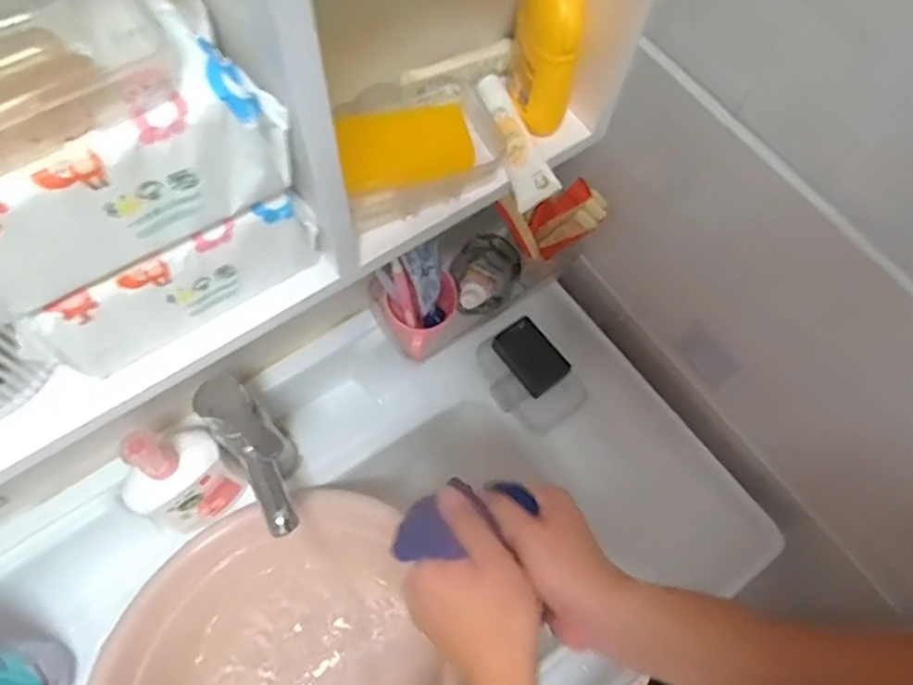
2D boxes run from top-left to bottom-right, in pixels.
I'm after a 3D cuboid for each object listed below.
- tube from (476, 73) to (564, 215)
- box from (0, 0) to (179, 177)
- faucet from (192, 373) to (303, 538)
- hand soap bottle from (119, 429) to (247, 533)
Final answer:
[{"bbox_3d":[0.042,-0.147,0.469,0.028,0.023,0.111,-17,65,-8],"label":"tube"},{"bbox_3d":[-0.170,-0.114,0.256,0.101,0.029,0.080,-36,69,-16],"label":"box"},{"bbox_3d":[-0.183,0.120,0.631,0.056,0.203,0.139,-33,68,-15],"label":"faucet"},{"bbox_3d":[-0.273,0.134,0.631,0.098,0.173,0.046,-40,70,-17],"label":"hand soap bottle"}]

